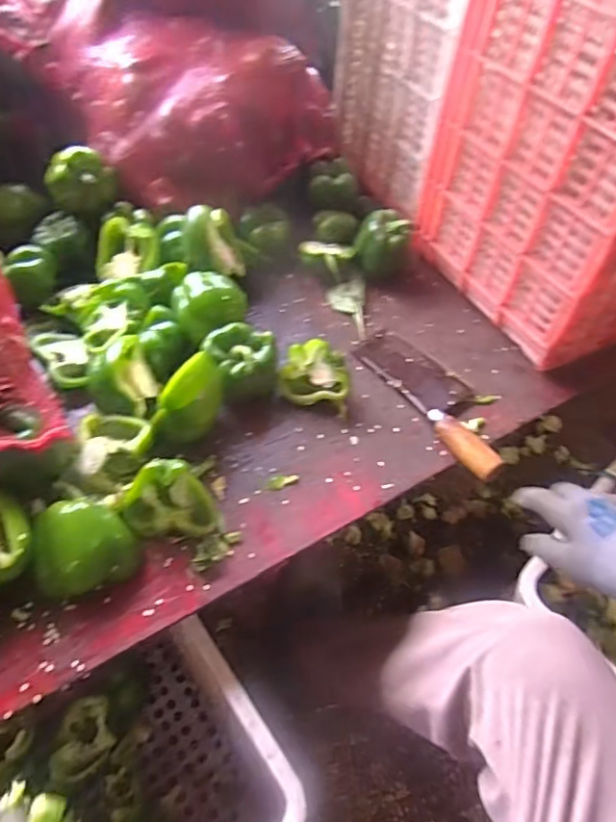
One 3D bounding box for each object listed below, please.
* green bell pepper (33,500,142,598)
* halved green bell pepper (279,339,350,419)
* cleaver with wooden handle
[{"bbox_3d":[-0.204,0.120,0.502,0.089,0.053,0.075,-21,57,-20],"label":"green bell pepper"},{"bbox_3d":[0.009,-0.040,0.643,0.083,0.063,0.052,11,52,3],"label":"halved green bell pepper"},{"bbox_3d":[0.154,-0.023,0.658,0.082,0.034,0.234,-25,59,-22],"label":"cleaver with wooden handle"}]

